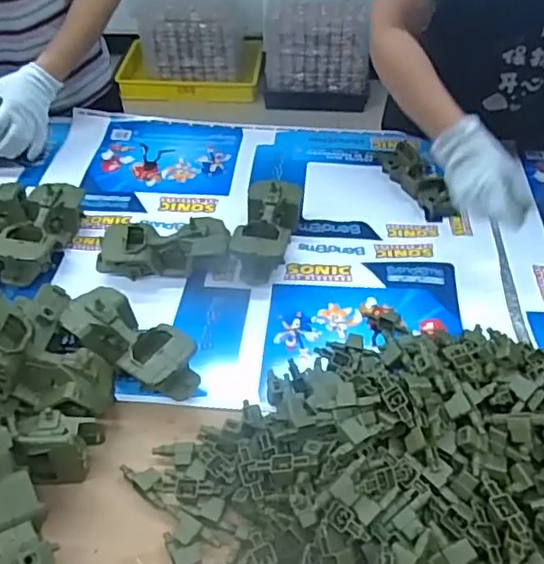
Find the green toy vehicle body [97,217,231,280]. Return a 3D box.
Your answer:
[{"bbox_3d":[-0.148,-0.045,0.865,0.175,0.077,0.057,-4,45,1],"label":"green toy vehicle body"}]

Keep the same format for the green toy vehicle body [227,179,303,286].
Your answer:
[{"bbox_3d":[-0.006,-0.079,0.890,0.074,0.083,0.168,6,46,11],"label":"green toy vehicle body"}]

